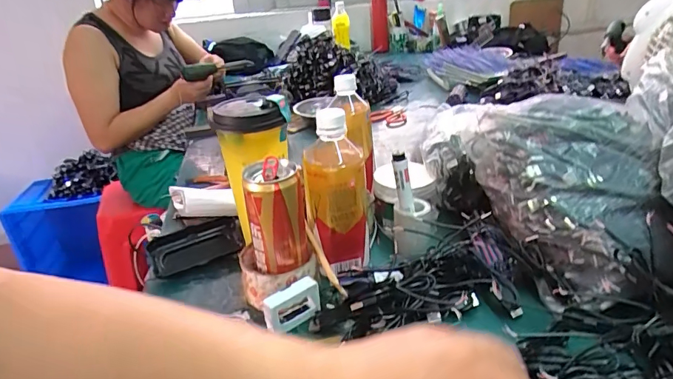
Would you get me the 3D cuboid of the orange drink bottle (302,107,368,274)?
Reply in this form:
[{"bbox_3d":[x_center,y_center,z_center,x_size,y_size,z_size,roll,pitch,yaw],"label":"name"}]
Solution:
[{"bbox_3d":[0.000,0.002,0.486,0.065,0.173,0.070,-3,28,1],"label":"orange drink bottle"}]

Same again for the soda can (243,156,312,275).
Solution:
[{"bbox_3d":[-0.060,0.028,0.450,0.058,0.106,0.056,-6,28,-6],"label":"soda can"}]

